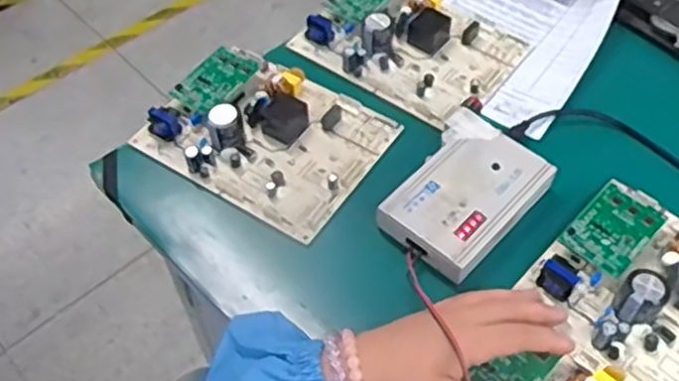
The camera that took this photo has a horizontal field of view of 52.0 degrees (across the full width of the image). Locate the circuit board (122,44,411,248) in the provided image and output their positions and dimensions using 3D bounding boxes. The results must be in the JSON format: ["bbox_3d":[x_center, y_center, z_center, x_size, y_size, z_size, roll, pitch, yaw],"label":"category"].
[{"bbox_3d":[-0.062,-0.054,0.586,0.184,0.031,0.139,27,59,20],"label":"circuit board"}]

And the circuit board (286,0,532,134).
[{"bbox_3d":[0.067,-0.144,0.652,0.185,0.033,0.139,32,61,23],"label":"circuit board"}]

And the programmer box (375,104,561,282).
[{"bbox_3d":[0.098,0.003,0.541,0.088,0.024,0.126,32,61,23],"label":"programmer box"}]

